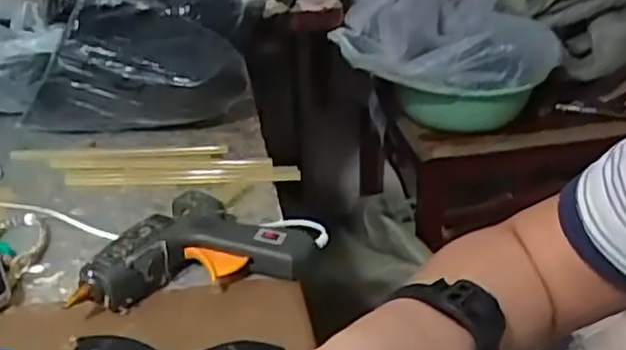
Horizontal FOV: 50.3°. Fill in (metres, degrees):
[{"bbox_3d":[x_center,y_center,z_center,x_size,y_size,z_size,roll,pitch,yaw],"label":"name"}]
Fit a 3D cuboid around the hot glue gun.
[{"bbox_3d":[-0.105,0.062,0.626,0.223,0.047,0.123,-9,30,-12],"label":"hot glue gun"}]

